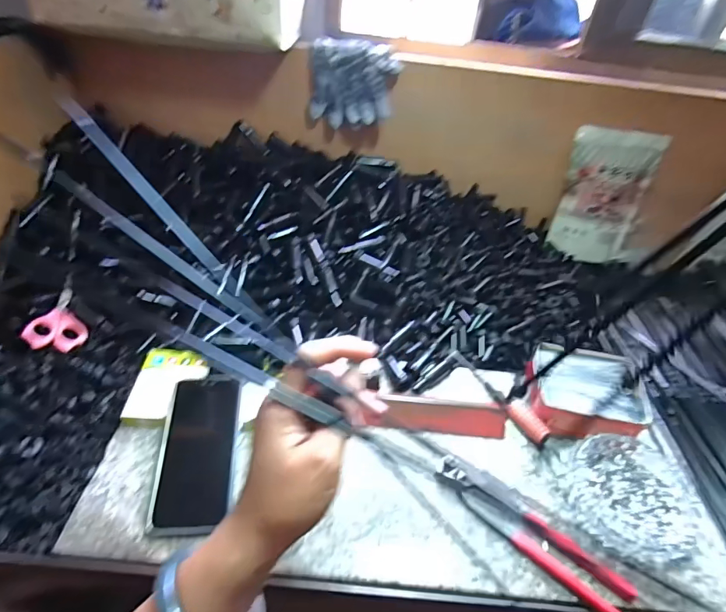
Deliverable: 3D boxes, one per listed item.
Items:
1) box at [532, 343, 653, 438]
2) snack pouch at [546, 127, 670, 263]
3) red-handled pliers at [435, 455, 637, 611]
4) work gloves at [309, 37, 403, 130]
[{"bbox_3d":[0.268,0.103,0.533,0.130,0.033,0.113,11,43,4],"label":"box"},{"bbox_3d":[0.409,-0.180,0.749,0.152,0.214,0.036,1,31,-3],"label":"snack pouch"},{"bbox_3d":[0.160,0.215,0.430,0.192,0.017,0.043,33,49,25],"label":"red-handled pliers"},{"bbox_3d":[-0.014,-0.330,0.672,0.129,0.101,0.066,2,43,-5],"label":"work gloves"}]

